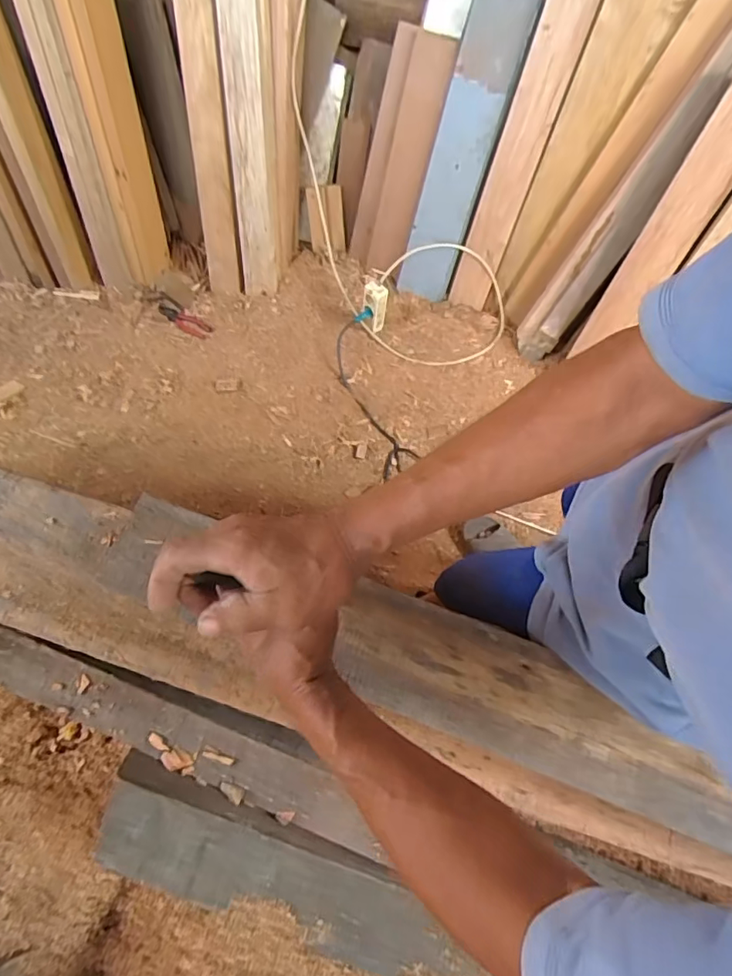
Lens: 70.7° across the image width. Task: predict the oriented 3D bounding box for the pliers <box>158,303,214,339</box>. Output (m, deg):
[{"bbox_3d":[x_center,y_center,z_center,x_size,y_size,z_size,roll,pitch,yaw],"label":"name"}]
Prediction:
[{"bbox_3d":[-0.527,-0.483,1.487,0.170,0.022,0.049,25,70,9],"label":"pliers"}]

